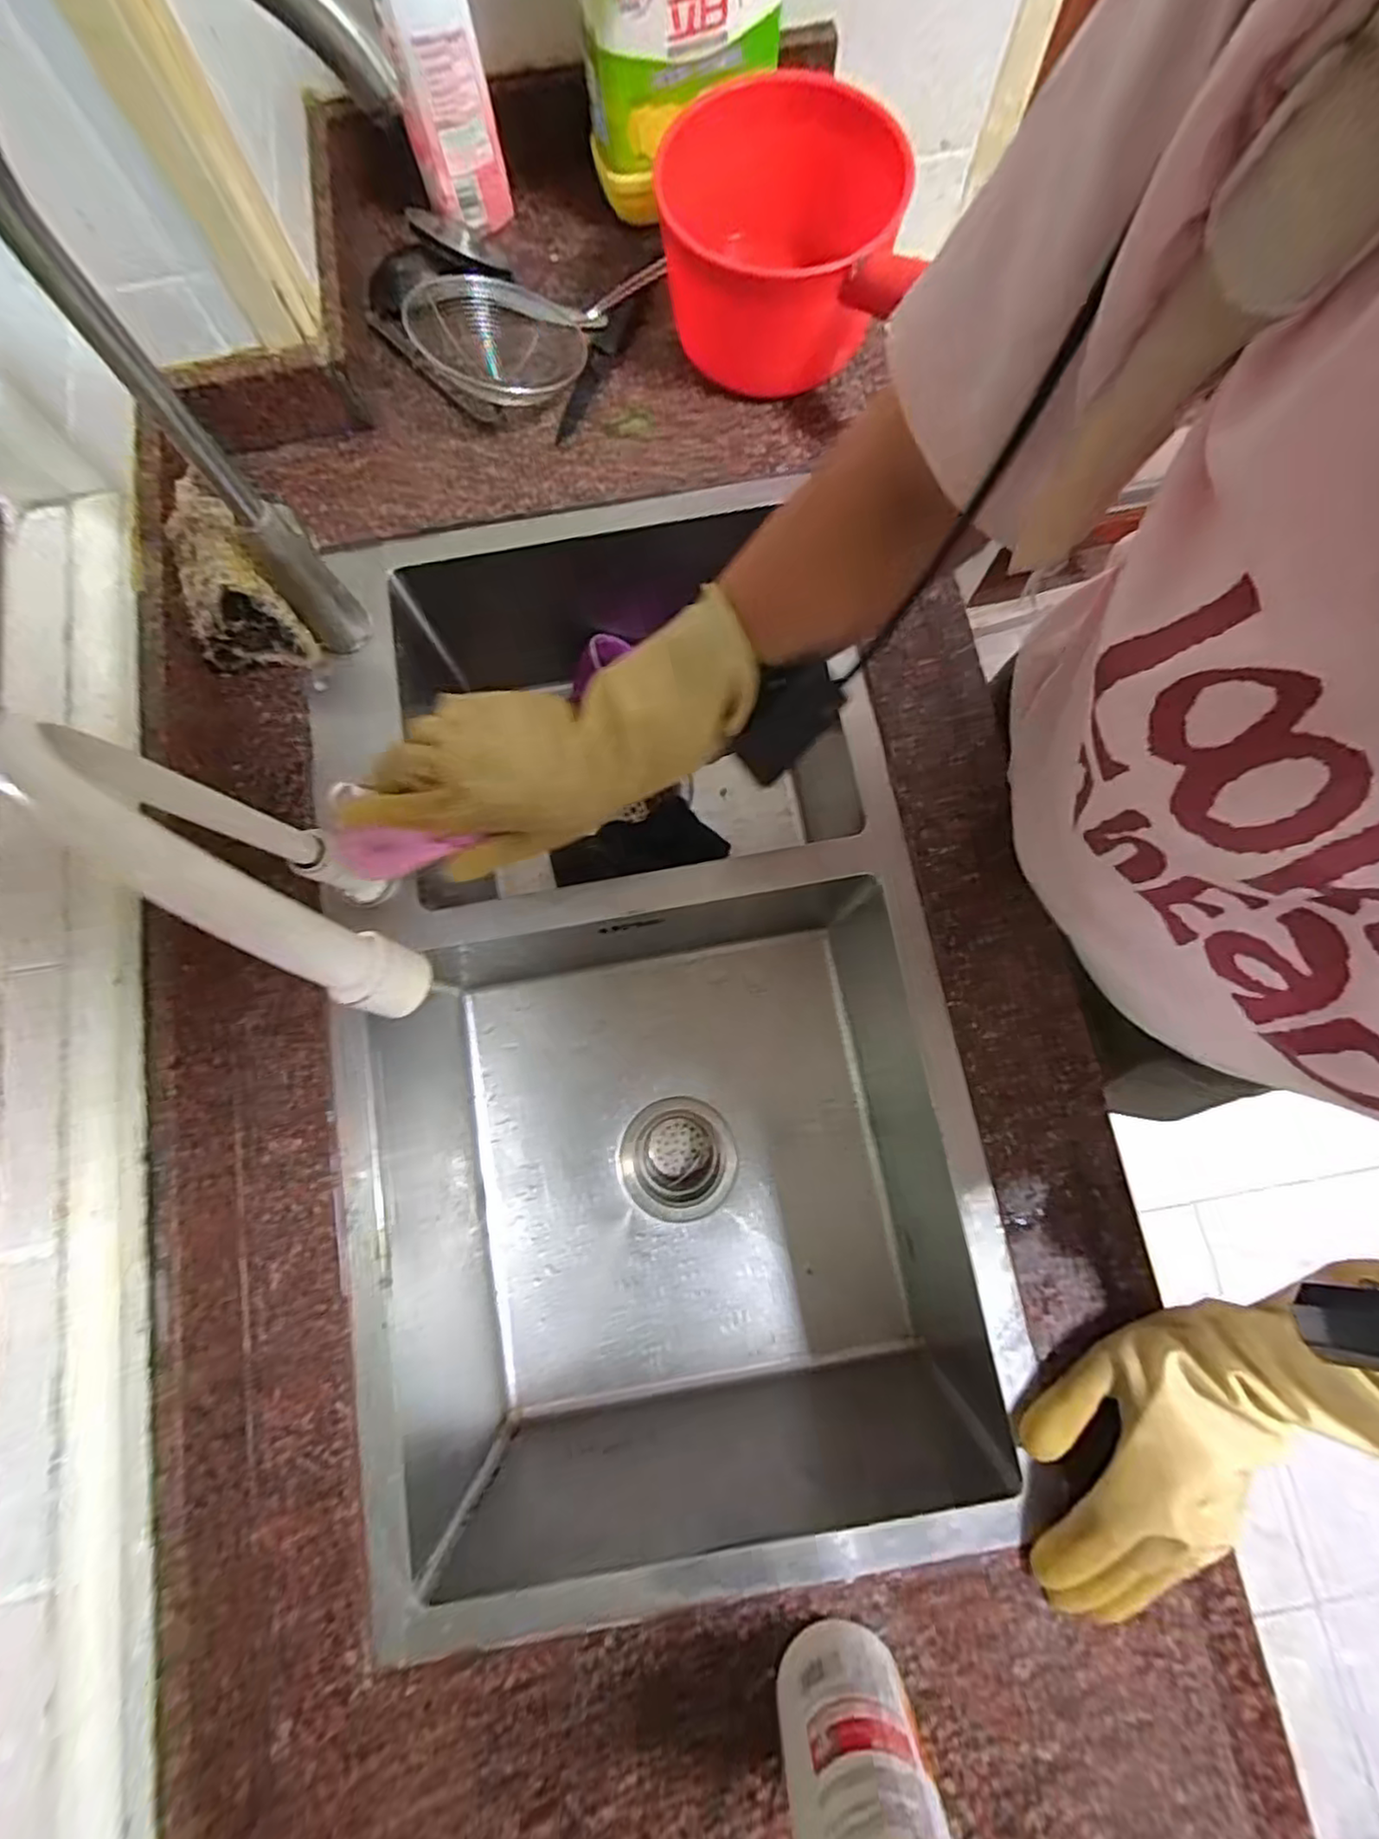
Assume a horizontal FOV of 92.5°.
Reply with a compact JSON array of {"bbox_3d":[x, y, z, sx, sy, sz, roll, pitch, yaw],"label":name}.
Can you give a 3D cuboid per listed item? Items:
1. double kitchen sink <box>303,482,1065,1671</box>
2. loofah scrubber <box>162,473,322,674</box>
[{"bbox_3d":[-0.041,0.048,0.556,0.439,0.202,0.757,-13,79,-2],"label":"double kitchen sink"},{"bbox_3d":[-0.330,-0.238,0.471,0.069,0.082,0.100,-26,80,-4],"label":"loofah scrubber"}]

